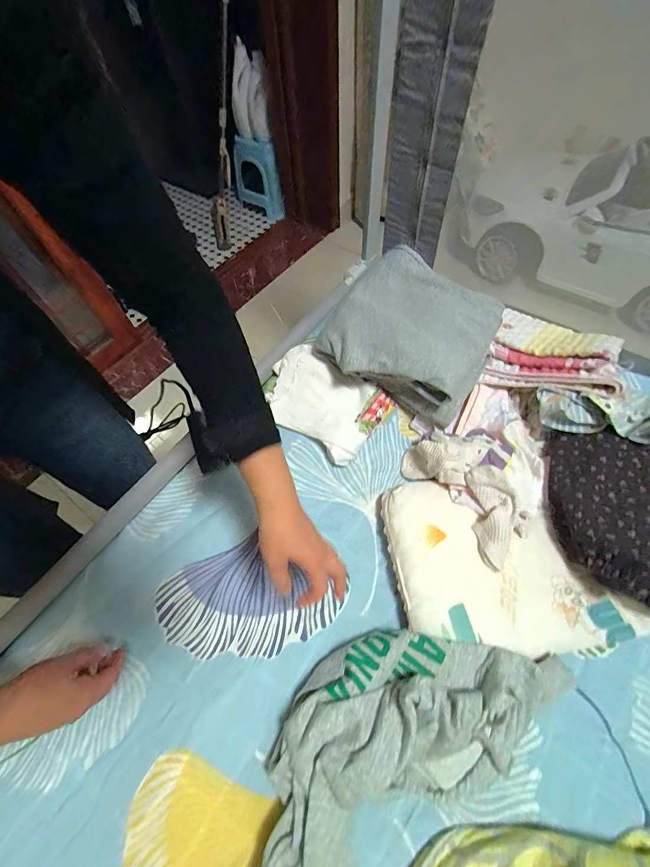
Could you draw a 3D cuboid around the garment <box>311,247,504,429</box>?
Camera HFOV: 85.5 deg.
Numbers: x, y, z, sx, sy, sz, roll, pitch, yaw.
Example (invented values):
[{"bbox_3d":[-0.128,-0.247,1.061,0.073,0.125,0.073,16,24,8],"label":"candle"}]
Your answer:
[{"bbox_3d":[0.143,-0.164,0.604,0.255,0.131,0.233,30,66,18],"label":"garment"}]

